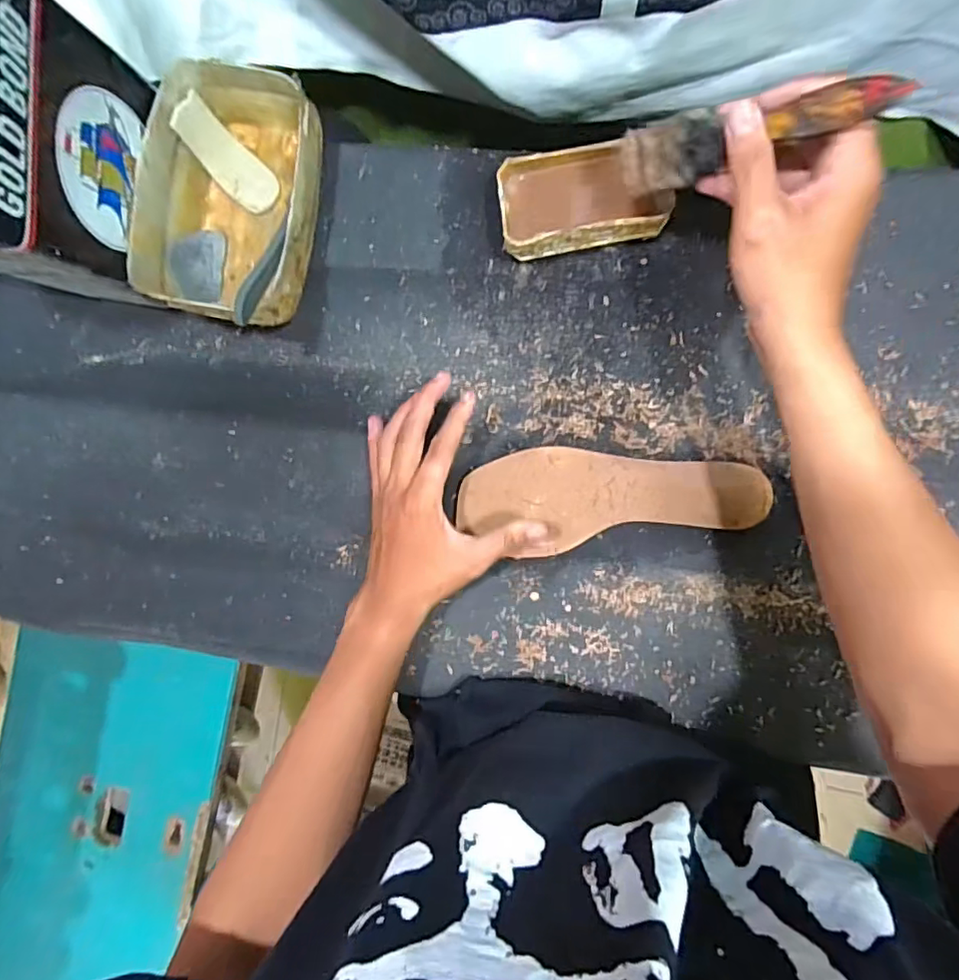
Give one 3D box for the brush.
[{"bbox_3d":[0.148,-0.200,0.325,0.156,0.028,0.030,16,94,49],"label":"brush"}]

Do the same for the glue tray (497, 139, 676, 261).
[{"bbox_3d":[0.080,-0.222,0.448,0.128,0.046,0.074,-6,91,8],"label":"glue tray"}]

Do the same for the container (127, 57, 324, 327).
[{"bbox_3d":[-0.193,-0.226,0.461,0.126,0.075,0.184,11,93,7],"label":"container"}]

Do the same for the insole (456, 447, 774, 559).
[{"bbox_3d":[0.103,0.009,0.463,0.238,0.007,0.083,0,91,8],"label":"insole"}]

